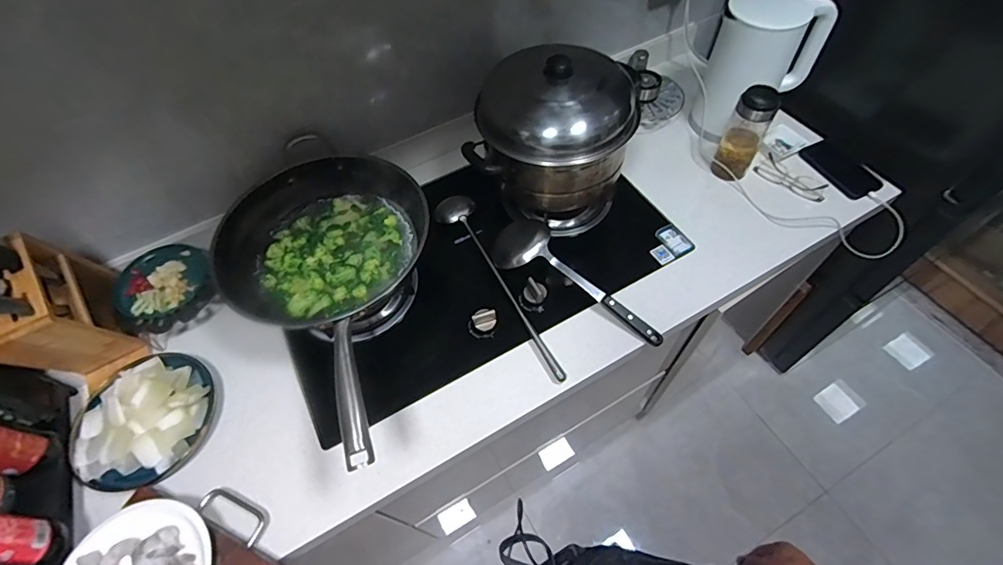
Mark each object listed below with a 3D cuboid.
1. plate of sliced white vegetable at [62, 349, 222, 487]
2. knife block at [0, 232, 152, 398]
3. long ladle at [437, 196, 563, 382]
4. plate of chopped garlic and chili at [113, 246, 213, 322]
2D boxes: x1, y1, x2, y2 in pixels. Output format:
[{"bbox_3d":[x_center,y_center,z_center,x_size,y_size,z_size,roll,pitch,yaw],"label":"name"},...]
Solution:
[{"bbox_3d":[-0.547,0.204,0.706,0.185,0.045,0.205,25,62,18],"label":"plate of sliced white vegetable"},{"bbox_3d":[-0.670,0.049,0.711,0.102,0.232,0.183,-27,60,-13],"label":"knife block"},{"bbox_3d":[-0.002,-0.010,0.804,0.073,0.047,0.411,-27,60,-13],"label":"long ladle"},{"bbox_3d":[-0.588,0.000,0.799,0.158,0.026,0.131,-9,57,-2],"label":"plate of chopped garlic and chili"}]

